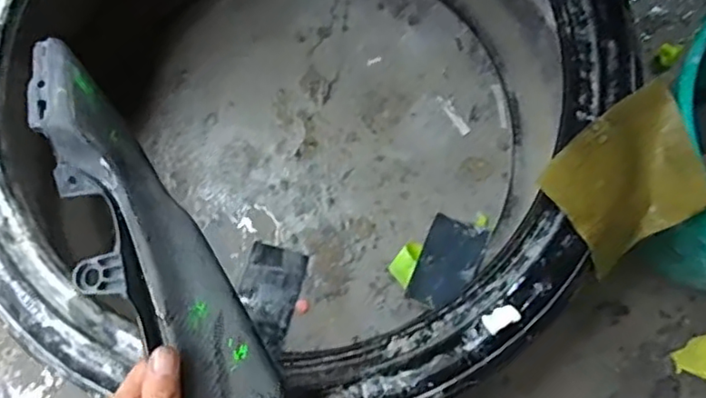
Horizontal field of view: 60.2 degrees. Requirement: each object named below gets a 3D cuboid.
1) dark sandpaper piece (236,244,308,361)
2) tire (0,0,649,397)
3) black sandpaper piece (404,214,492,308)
[{"bbox_3d":[-0.104,0.115,0.735,0.070,0.004,0.118,15,77,4],"label":"dark sandpaper piece"},{"bbox_3d":[-0.063,-0.095,0.650,0.615,0.258,0.607,10,77,3],"label":"tire"},{"bbox_3d":[0.113,0.075,0.721,0.070,0.014,0.112,16,62,27],"label":"black sandpaper piece"}]

